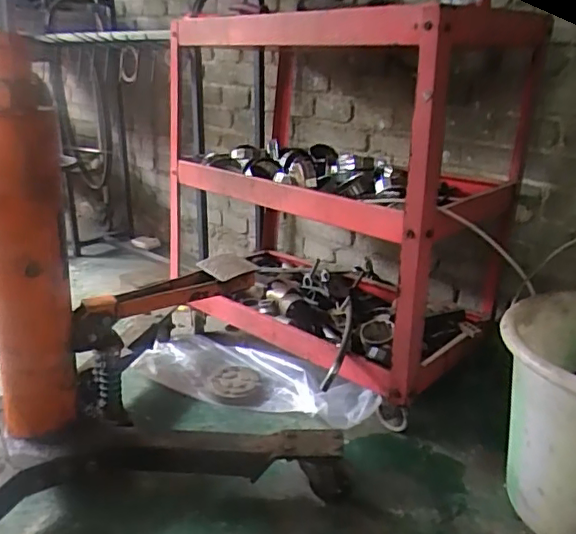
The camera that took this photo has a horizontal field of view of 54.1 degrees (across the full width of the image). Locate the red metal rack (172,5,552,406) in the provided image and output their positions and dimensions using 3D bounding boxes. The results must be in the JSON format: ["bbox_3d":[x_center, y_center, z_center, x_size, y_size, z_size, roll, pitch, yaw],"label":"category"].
[{"bbox_3d":[0.082,-0.195,1.259,0.429,0.641,0.783,-18,28,-42],"label":"red metal rack"}]

